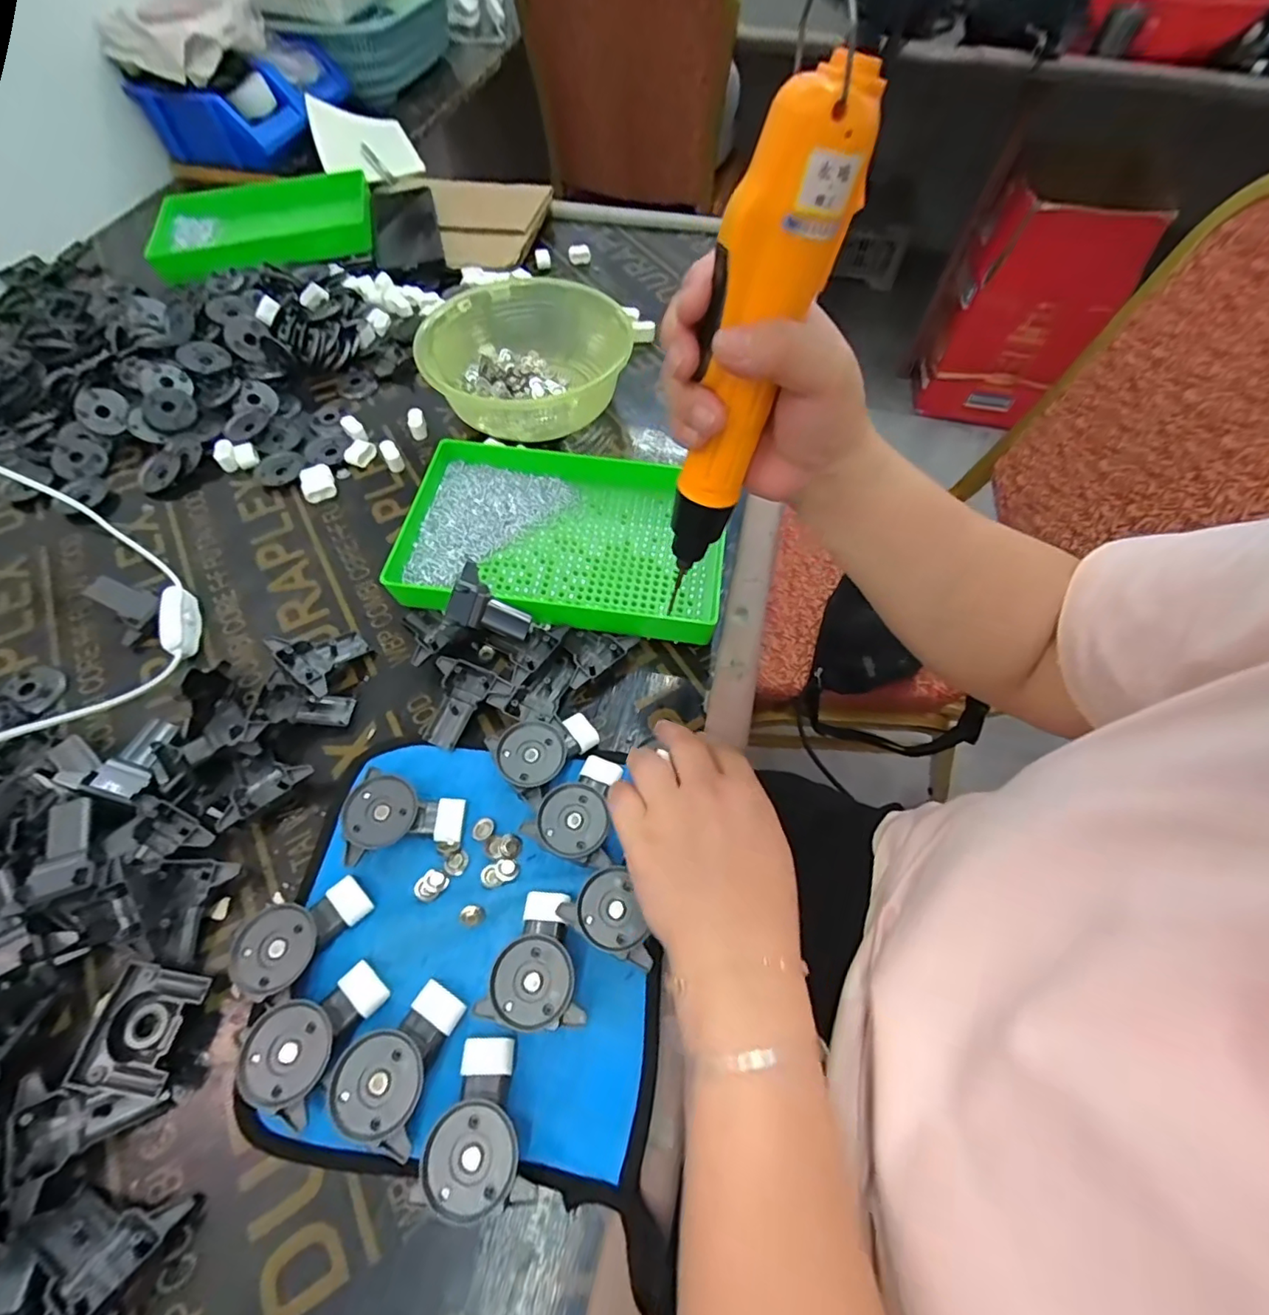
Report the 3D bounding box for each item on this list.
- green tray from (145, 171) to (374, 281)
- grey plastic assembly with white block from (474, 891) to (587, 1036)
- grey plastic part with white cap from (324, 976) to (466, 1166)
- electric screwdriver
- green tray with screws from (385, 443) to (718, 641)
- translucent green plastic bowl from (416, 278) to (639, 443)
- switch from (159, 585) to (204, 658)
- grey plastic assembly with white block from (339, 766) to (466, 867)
[{"bbox_3d":[-0.455,-0.528,0.694,0.258,0.041,0.199,-14,61,-8],"label":"green tray"},{"bbox_3d":[-0.049,0.162,0.305,0.052,0.021,0.064,10,61,6],"label":"grey plastic assembly with white block"},{"bbox_3d":[-0.118,0.200,0.283,0.044,0.025,0.064,18,62,10],"label":"grey plastic part with white cap"},{"bbox_3d":[0.044,-0.120,0.255,0.034,0.211,0.036,-31,64,-31],"label":"electric screwdriver"},{"bbox_3d":[-0.055,-0.093,0.448,0.249,0.040,0.154,9,60,5],"label":"green tray with screws"},{"bbox_3d":[-0.111,-0.306,0.554,0.194,0.066,0.209,0,60,0],"label":"translucent green plastic bowl"},{"bbox_3d":[-0.338,-0.027,0.420,0.016,0.022,0.063,-13,61,-7],"label":"switch"},{"bbox_3d":[-0.141,0.102,0.340,0.065,0.025,0.051,14,61,7],"label":"grey plastic assembly with white block"}]

